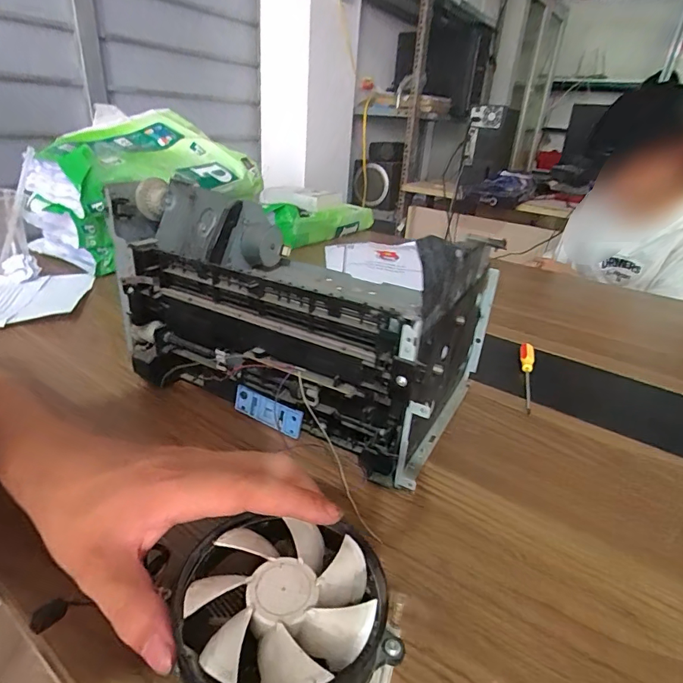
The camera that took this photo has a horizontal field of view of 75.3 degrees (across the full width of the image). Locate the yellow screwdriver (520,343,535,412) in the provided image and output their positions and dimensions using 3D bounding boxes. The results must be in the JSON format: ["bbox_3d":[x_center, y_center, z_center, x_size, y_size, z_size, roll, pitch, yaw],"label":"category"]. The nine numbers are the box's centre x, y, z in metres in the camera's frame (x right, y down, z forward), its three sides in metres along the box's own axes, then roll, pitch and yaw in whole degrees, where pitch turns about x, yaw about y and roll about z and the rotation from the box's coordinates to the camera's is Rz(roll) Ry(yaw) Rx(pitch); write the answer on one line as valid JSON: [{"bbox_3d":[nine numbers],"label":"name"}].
[{"bbox_3d":[0.218,0.039,0.516,0.015,0.018,0.142,12,27,14],"label":"yellow screwdriver"}]

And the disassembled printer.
[{"bbox_3d":[-0.034,-0.039,0.442,0.315,0.181,0.214,17,29,22],"label":"disassembled printer"}]

